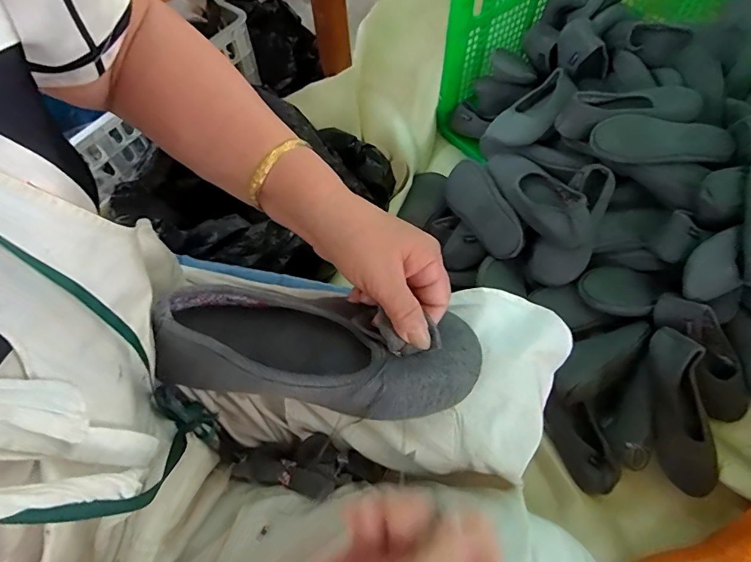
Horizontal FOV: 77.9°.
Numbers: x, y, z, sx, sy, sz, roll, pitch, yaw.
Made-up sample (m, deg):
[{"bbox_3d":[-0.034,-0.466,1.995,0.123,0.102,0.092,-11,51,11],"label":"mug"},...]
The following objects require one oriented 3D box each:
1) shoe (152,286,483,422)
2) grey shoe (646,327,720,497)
[{"bbox_3d":[-0.040,0.048,0.332,0.225,0.061,0.080,9,63,-2],"label":"shoe"},{"bbox_3d":[0.461,0.199,0.699,0.085,0.054,0.241,-9,90,-4],"label":"grey shoe"}]

